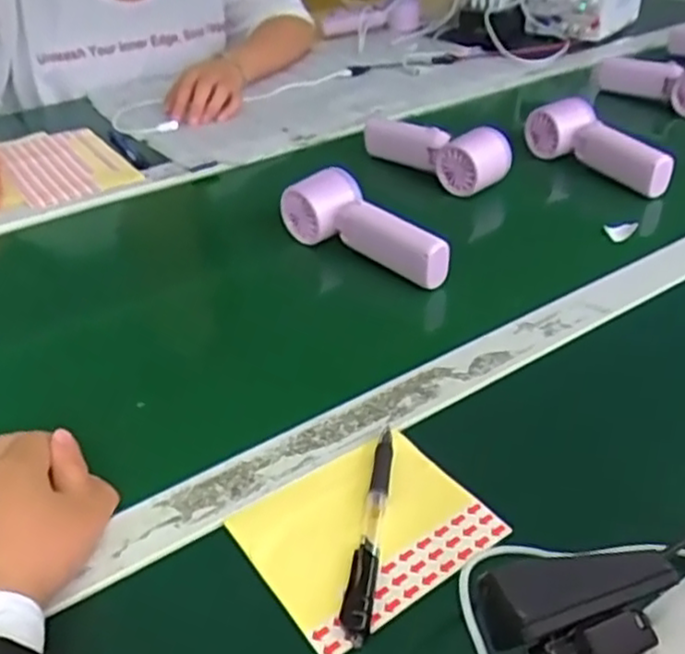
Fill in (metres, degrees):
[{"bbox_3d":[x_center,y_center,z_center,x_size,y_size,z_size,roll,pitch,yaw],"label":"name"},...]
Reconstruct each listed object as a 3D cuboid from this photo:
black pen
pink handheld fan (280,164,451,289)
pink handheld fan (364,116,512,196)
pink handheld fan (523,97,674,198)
[{"bbox_3d":[0.015,0.105,0.391,0.015,0.012,0.139,5,37,7],"label":"black pen"},{"bbox_3d":[0.019,-0.089,0.619,0.172,0.064,0.042,30,45,34],"label":"pink handheld fan"},{"bbox_3d":[0.098,-0.193,0.768,0.065,0.061,0.171,-22,42,-27],"label":"pink handheld fan"},{"bbox_3d":[0.251,-0.193,0.747,0.052,0.063,0.167,-14,36,-16],"label":"pink handheld fan"}]

